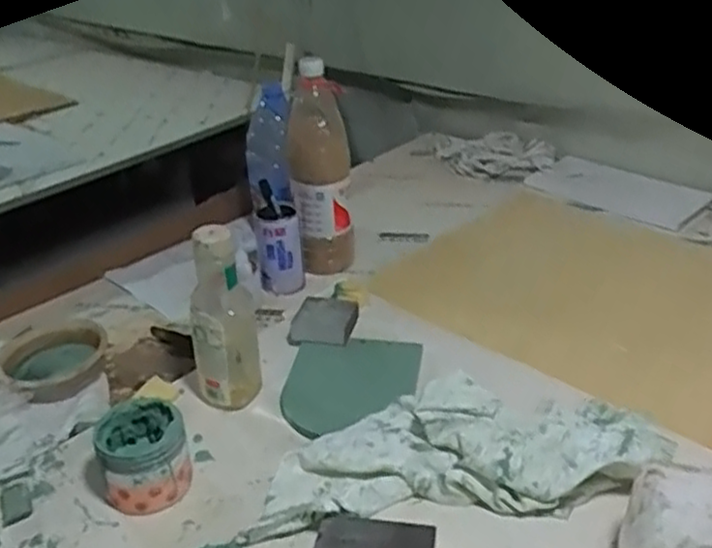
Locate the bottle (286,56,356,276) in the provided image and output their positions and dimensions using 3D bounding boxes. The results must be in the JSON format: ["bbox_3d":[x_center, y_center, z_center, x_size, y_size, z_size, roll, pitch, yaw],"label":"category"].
[{"bbox_3d":[-0.049,-0.140,1.027,0.086,0.279,0.077,-2,30,-1],"label":"bottle"}]

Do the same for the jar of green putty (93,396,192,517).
[{"bbox_3d":[-0.197,0.170,0.682,0.076,0.076,0.076,-1,30,1],"label":"jar of green putty"}]

